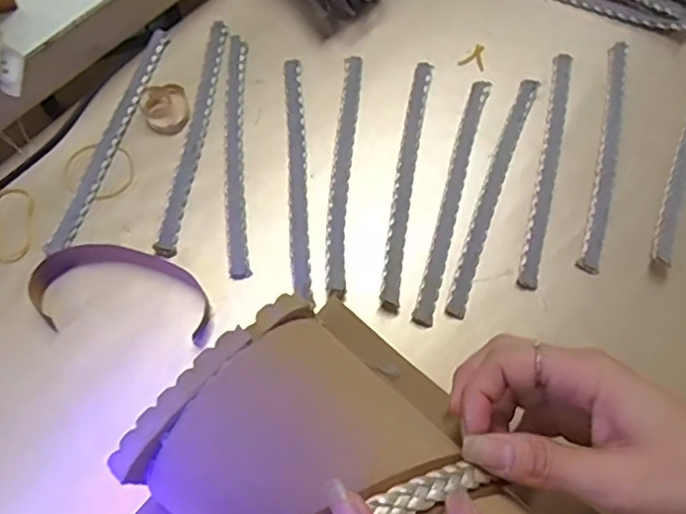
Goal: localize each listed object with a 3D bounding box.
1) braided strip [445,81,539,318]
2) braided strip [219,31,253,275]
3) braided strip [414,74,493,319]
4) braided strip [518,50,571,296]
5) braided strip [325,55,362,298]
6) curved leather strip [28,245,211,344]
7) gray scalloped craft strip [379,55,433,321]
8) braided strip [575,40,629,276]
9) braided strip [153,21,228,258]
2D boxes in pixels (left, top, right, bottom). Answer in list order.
[{"bbox_3d":[0.101,-0.047,0.417,0.015,0.005,0.190,20,67,6],"label":"braided strip"},{"bbox_3d":[-0.076,-0.075,0.427,0.019,0.006,0.190,-3,66,-4],"label":"braided strip"},{"bbox_3d":[0.075,-0.044,0.416,0.016,0.004,0.192,16,67,5],"label":"braided strip"},{"bbox_3d":[0.142,-0.065,0.427,0.016,0.006,0.188,15,66,4],"label":"braided strip"},{"bbox_3d":[0.000,-0.063,0.419,0.017,0.009,0.190,3,66,-1],"label":"braided strip"},{"bbox_3d":[-0.133,0.021,0.374,0.103,0.018,0.050,4,66,-1],"label":"curved leather strip"},{"bbox_3d":[0.043,-0.055,0.418,0.015,0.006,0.188,10,66,2],"label":"gray scalloped craft strip"},{"bbox_3d":[0.186,-0.076,0.433,0.014,0.005,0.191,16,67,5],"label":"braided strip"},{"bbox_3d":[-0.104,-0.090,0.431,0.014,0.007,0.193,7,66,0],"label":"braided strip"}]

